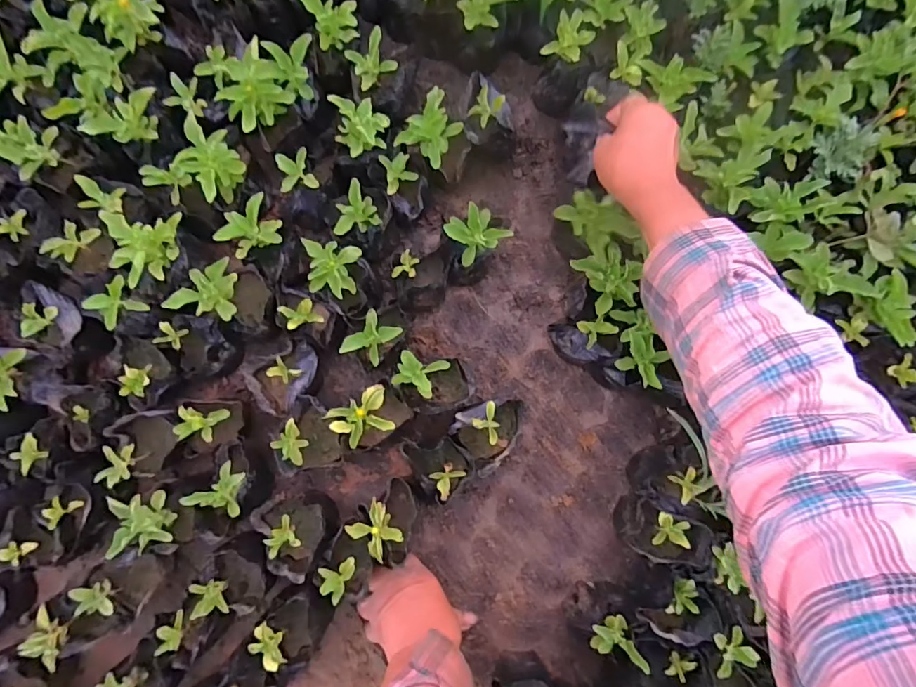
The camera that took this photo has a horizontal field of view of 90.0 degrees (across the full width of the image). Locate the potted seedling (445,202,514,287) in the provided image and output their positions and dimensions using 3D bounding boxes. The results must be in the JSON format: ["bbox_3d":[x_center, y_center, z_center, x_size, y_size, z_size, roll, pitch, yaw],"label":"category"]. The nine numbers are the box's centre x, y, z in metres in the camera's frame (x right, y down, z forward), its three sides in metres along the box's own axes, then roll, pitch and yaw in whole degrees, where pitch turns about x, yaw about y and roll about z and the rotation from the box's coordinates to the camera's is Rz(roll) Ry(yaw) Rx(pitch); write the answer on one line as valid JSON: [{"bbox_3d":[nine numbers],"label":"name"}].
[{"bbox_3d":[0.014,-0.105,0.516,0.072,0.104,0.053,-42,85,-4],"label":"potted seedling"}]

